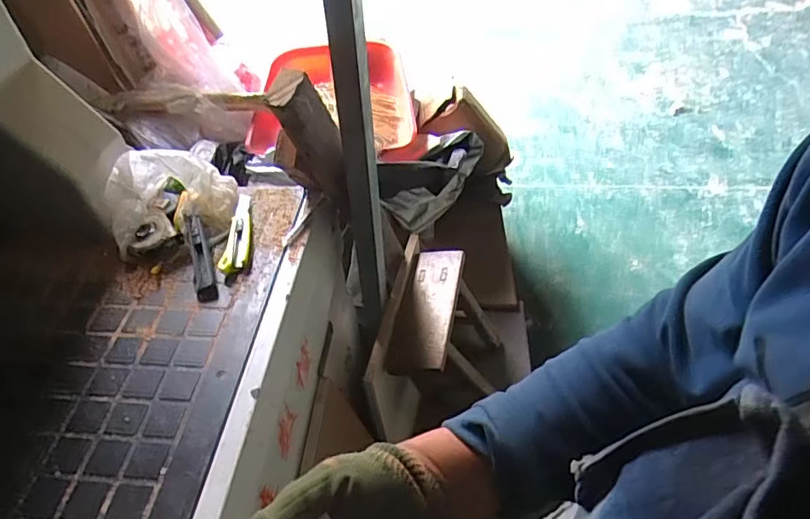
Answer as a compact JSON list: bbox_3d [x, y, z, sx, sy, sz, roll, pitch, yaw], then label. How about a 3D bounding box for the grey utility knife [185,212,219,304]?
[{"bbox_3d":[-0.319,-0.005,0.827,0.028,0.013,0.176,-17,60,-12],"label":"grey utility knife"}]

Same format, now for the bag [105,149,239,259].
[{"bbox_3d":[-0.386,-0.107,0.879,0.197,0.110,0.172,-22,48,-16],"label":"bag"}]

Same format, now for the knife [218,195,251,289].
[{"bbox_3d":[-0.271,-0.039,0.869,0.039,0.022,0.197,-7,46,-3],"label":"knife"}]

